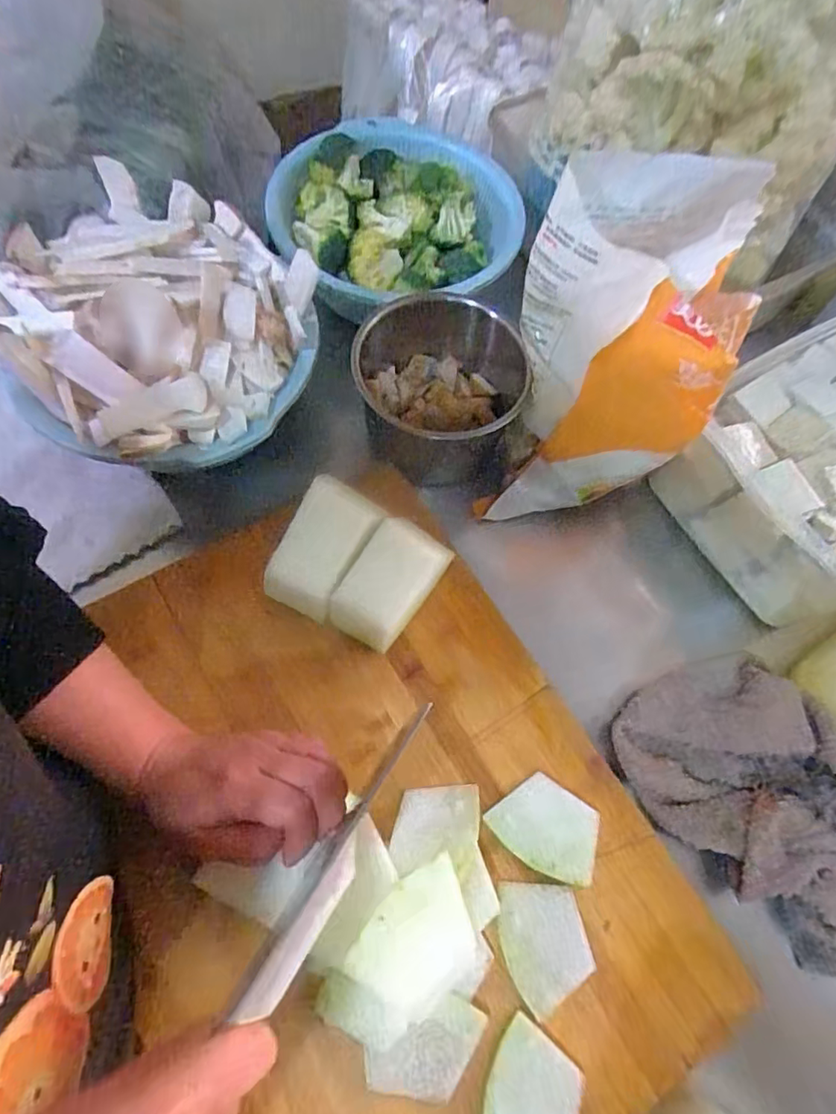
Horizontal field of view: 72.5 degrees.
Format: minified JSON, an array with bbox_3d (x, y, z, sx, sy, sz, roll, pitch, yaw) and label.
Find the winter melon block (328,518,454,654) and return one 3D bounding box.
[{"bbox_3d":[-0.019,0.020,0.398,0.047,0.053,0.084,31,69,9],"label":"winter melon block"}]

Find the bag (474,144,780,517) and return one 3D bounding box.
[{"bbox_3d":[0.144,-0.131,0.400,0.168,0.214,0.106,-7,68,-7],"label":"bag"}]

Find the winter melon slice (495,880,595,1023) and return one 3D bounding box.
[{"bbox_3d":[0.076,0.231,0.343,0.051,0.005,0.064,-11,68,-8],"label":"winter melon slice"}]

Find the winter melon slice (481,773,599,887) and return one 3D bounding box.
[{"bbox_3d":[0.083,0.175,0.369,0.069,0.009,0.050,32,69,9],"label":"winter melon slice"}]

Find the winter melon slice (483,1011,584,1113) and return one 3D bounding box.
[{"bbox_3d":[0.063,0.299,0.310,0.050,0.004,0.068,18,67,4],"label":"winter melon slice"}]

